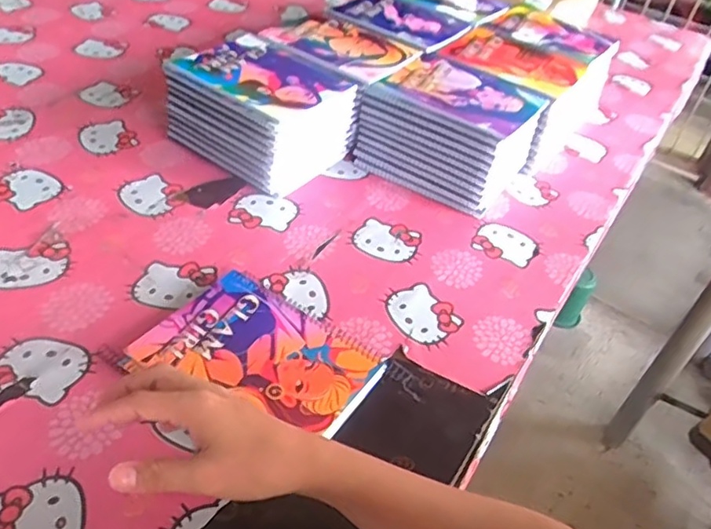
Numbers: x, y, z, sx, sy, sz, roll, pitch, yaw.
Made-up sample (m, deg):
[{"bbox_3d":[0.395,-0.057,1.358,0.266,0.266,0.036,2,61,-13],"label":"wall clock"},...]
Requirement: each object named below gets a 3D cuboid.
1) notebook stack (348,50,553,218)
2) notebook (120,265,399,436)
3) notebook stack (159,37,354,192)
[{"bbox_3d":[0.129,-0.187,0.828,0.200,0.116,0.182,29,46,22],"label":"notebook stack"},{"bbox_3d":[-0.090,0.092,0.566,0.196,0.022,0.153,31,47,24],"label":"notebook"},{"bbox_3d":[-0.125,-0.203,0.805,0.192,0.119,0.168,32,47,25],"label":"notebook stack"}]

